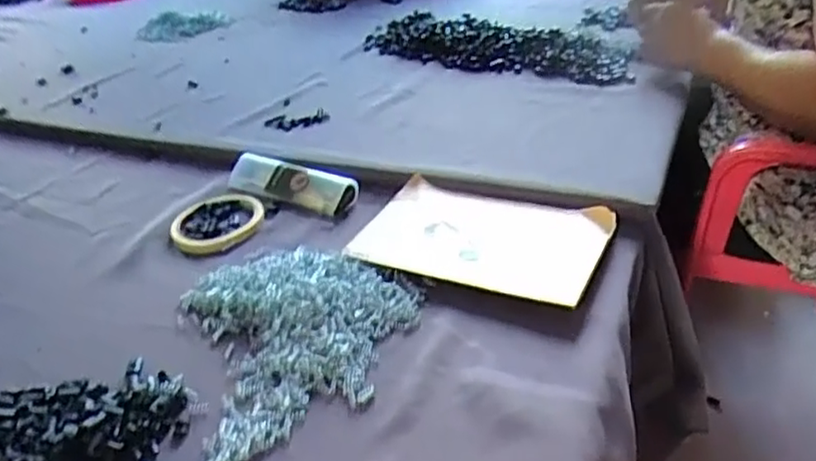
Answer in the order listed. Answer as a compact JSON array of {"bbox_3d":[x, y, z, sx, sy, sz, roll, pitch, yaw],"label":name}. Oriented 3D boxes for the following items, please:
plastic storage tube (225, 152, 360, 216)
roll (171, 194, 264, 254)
[{"bbox_3d":[-0.129,-0.052,0.700,0.153,0.026,0.045,15,36,30],"label":"plastic storage tube"},{"bbox_3d":[-0.189,-0.013,0.657,0.087,0.011,0.107,8,33,21],"label":"roll"}]

